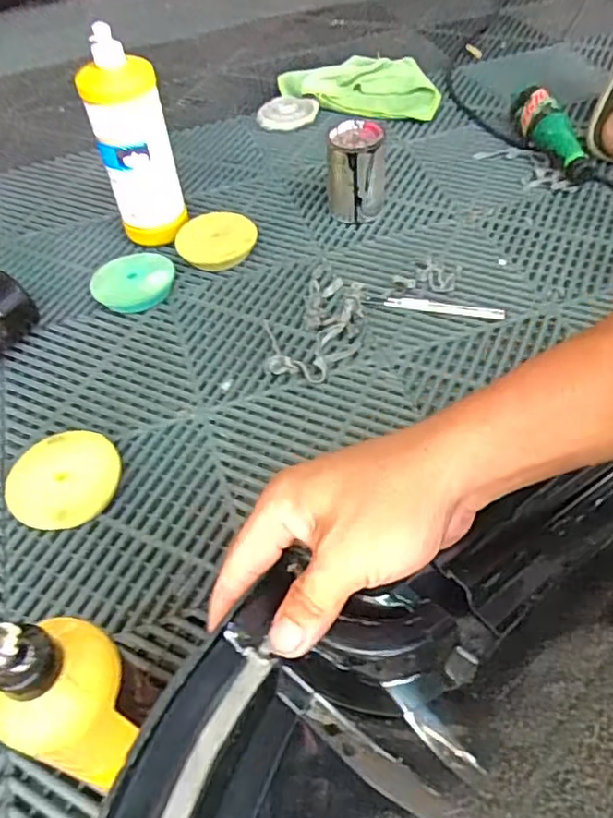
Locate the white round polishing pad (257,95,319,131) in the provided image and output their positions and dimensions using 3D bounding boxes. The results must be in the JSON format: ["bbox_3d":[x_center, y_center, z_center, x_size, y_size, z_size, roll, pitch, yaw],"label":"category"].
[{"bbox_3d":[-0.031,-0.471,0.978,0.094,0.013,0.079,-38,72,-18],"label":"white round polishing pad"}]

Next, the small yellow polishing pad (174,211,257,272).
[{"bbox_3d":[-0.112,-0.211,0.777,0.096,0.032,0.082,1,51,6],"label":"small yellow polishing pad"}]

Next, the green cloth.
[{"bbox_3d":[0.087,-0.530,1.005,0.264,0.038,0.134,12,53,14],"label":"green cloth"}]

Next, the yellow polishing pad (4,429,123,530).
[{"bbox_3d":[-0.219,0.067,0.567,0.090,0.033,0.100,28,59,25],"label":"yellow polishing pad"}]

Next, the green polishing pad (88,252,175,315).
[{"bbox_3d":[-0.204,-0.146,0.733,0.093,0.034,0.077,-9,51,-2],"label":"green polishing pad"}]

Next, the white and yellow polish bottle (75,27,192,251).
[{"bbox_3d":[-0.195,-0.298,0.724,0.082,0.225,0.066,11,53,14],"label":"white and yellow polish bottle"}]

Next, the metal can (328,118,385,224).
[{"bbox_3d":[0.064,-0.300,0.789,0.065,0.109,0.065,-3,51,3],"label":"metal can"}]

